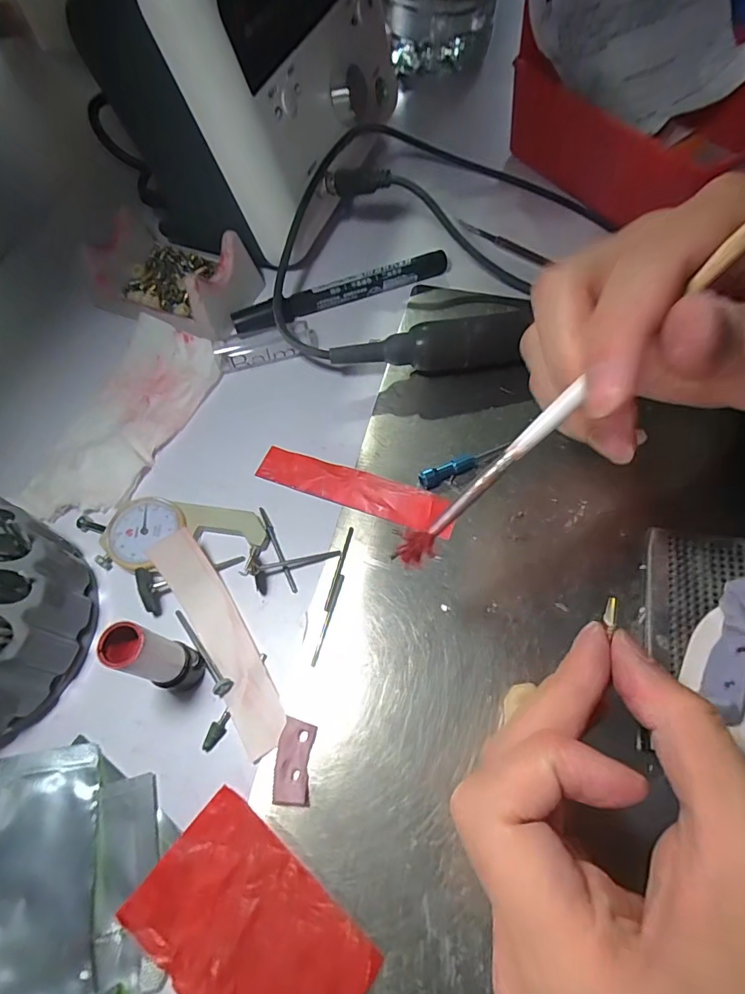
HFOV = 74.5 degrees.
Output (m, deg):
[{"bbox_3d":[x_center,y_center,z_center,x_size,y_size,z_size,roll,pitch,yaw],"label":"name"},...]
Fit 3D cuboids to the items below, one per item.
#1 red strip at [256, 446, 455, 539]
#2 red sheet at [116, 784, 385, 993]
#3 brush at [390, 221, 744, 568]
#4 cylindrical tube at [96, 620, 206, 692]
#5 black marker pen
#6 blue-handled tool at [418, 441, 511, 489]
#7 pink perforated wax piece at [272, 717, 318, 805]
[{"bbox_3d":[-0.010,-0.004,0.258,0.107,0.004,0.022,16,71,14],"label":"red strip"},{"bbox_3d":[-0.045,0.157,0.174,0.081,0.004,0.056,37,70,18],"label":"red sheet"},{"bbox_3d":[0.073,-0.042,0.143,0.184,0.005,0.009,-45,66,15],"label":"brush"},{"bbox_3d":[-0.087,0.064,0.195,0.020,0.057,0.017,16,64,9],"label":"cylindrical tube"},{"bbox_3d":[-0.019,-0.133,0.319,0.145,0.014,0.016,-20,64,-9],"label":"black marker pen"},{"bbox_3d":[0.050,-0.018,0.259,0.054,0.010,0.008,-22,64,-9],"label":"blue-handled tool"},{"bbox_3d":[-0.032,0.108,0.200,0.015,0.005,0.031,3,63,3],"label":"pink perforated wax piece"}]

